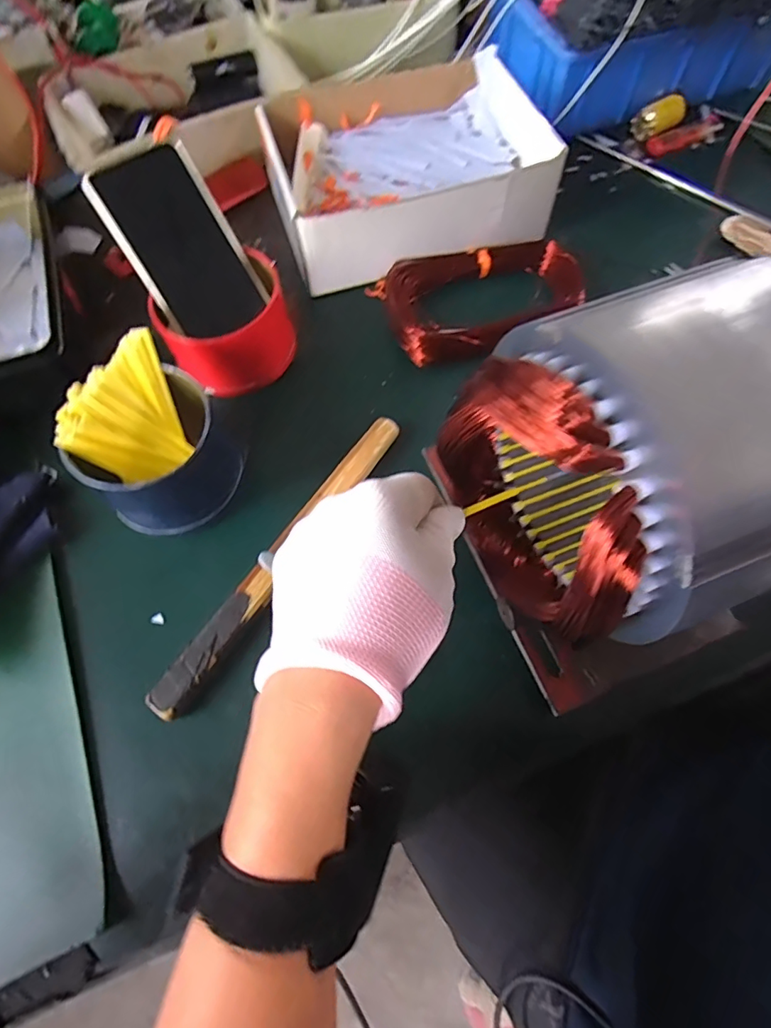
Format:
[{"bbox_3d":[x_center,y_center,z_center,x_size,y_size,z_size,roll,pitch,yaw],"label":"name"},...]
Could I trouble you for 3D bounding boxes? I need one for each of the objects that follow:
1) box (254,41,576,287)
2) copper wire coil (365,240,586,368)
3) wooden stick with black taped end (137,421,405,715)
[{"bbox_3d":[0.016,-0.329,0.473,0.234,0.071,0.189,-17,68,-6],"label":"box"},{"bbox_3d":[0.088,-0.195,0.447,0.177,0.030,0.122,-21,68,-8],"label":"copper wire coil"},{"bbox_3d":[-0.069,0.027,0.358,0.022,0.015,0.258,32,71,14],"label":"wooden stick with black taped end"}]

